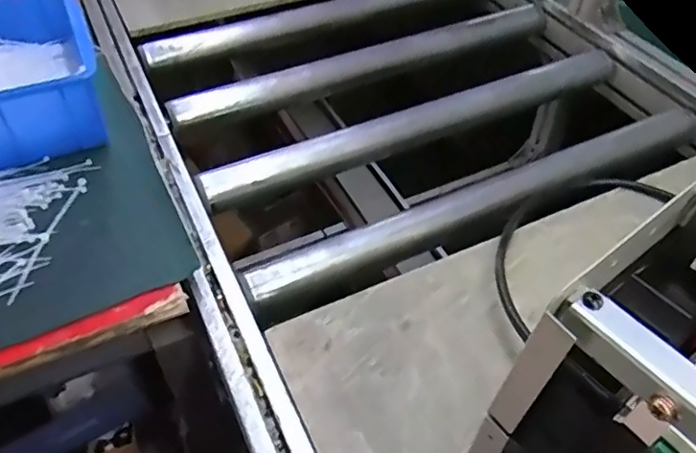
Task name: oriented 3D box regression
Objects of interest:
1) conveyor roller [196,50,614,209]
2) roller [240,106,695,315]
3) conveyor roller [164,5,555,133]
[{"bbox_3d":[0.097,-0.131,0.724,0.571,0.048,0.038,-20,50,-18],"label":"conveyor roller"},{"bbox_3d":[0.144,-0.023,0.626,0.535,0.039,0.046,-21,50,-18],"label":"roller"},{"bbox_3d":[0.037,-0.230,0.815,0.579,0.060,0.055,-20,50,-18],"label":"conveyor roller"}]

